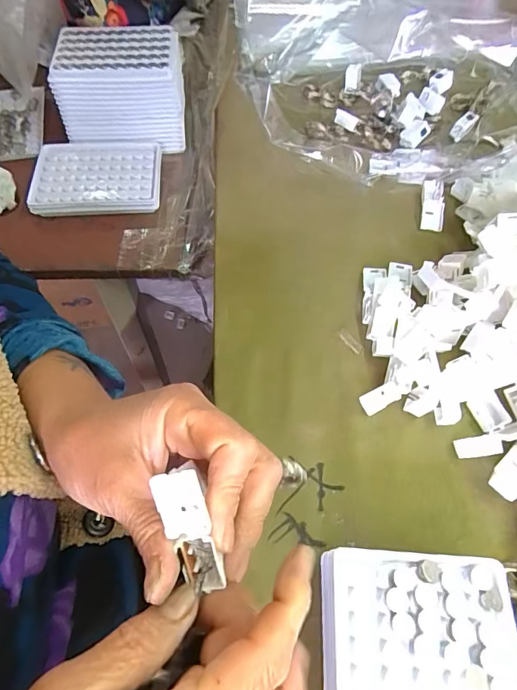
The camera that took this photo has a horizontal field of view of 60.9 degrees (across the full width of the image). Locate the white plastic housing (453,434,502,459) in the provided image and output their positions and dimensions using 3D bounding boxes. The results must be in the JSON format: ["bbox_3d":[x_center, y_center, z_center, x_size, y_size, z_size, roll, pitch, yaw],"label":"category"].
[{"bbox_3d":[0.148,0.068,0.296,0.029,0.008,0.012,-12,58,19],"label":"white plastic housing"}]

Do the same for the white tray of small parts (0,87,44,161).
[{"bbox_3d":[-0.305,-0.262,0.522,0.091,0.012,0.127,-11,61,-6],"label":"white tray of small parts"}]

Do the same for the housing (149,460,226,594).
[{"bbox_3d":[-0.028,0.078,0.183,0.019,0.011,0.056,-16,104,-8],"label":"housing"}]

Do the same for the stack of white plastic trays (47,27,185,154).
[{"bbox_3d":[-0.148,-0.281,0.491,0.132,0.089,0.096,0,60,1],"label":"stack of white plastic trays"}]

